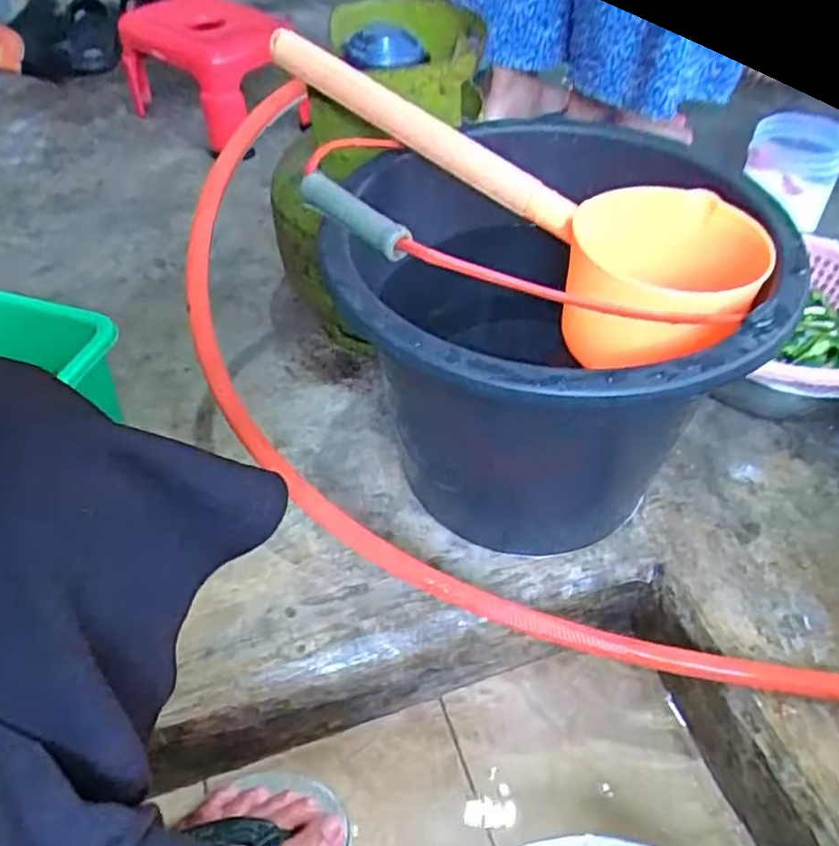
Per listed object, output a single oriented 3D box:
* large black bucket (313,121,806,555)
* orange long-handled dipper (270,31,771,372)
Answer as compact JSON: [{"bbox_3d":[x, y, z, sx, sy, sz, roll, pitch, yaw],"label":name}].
[{"bbox_3d":[0.098,-0.058,0.569,0.289,0.259,0.310,-1,45,1],"label":"large black bucket"},{"bbox_3d":[0.064,-0.174,0.528,0.387,0.109,0.101,33,57,7],"label":"orange long-handled dipper"}]

